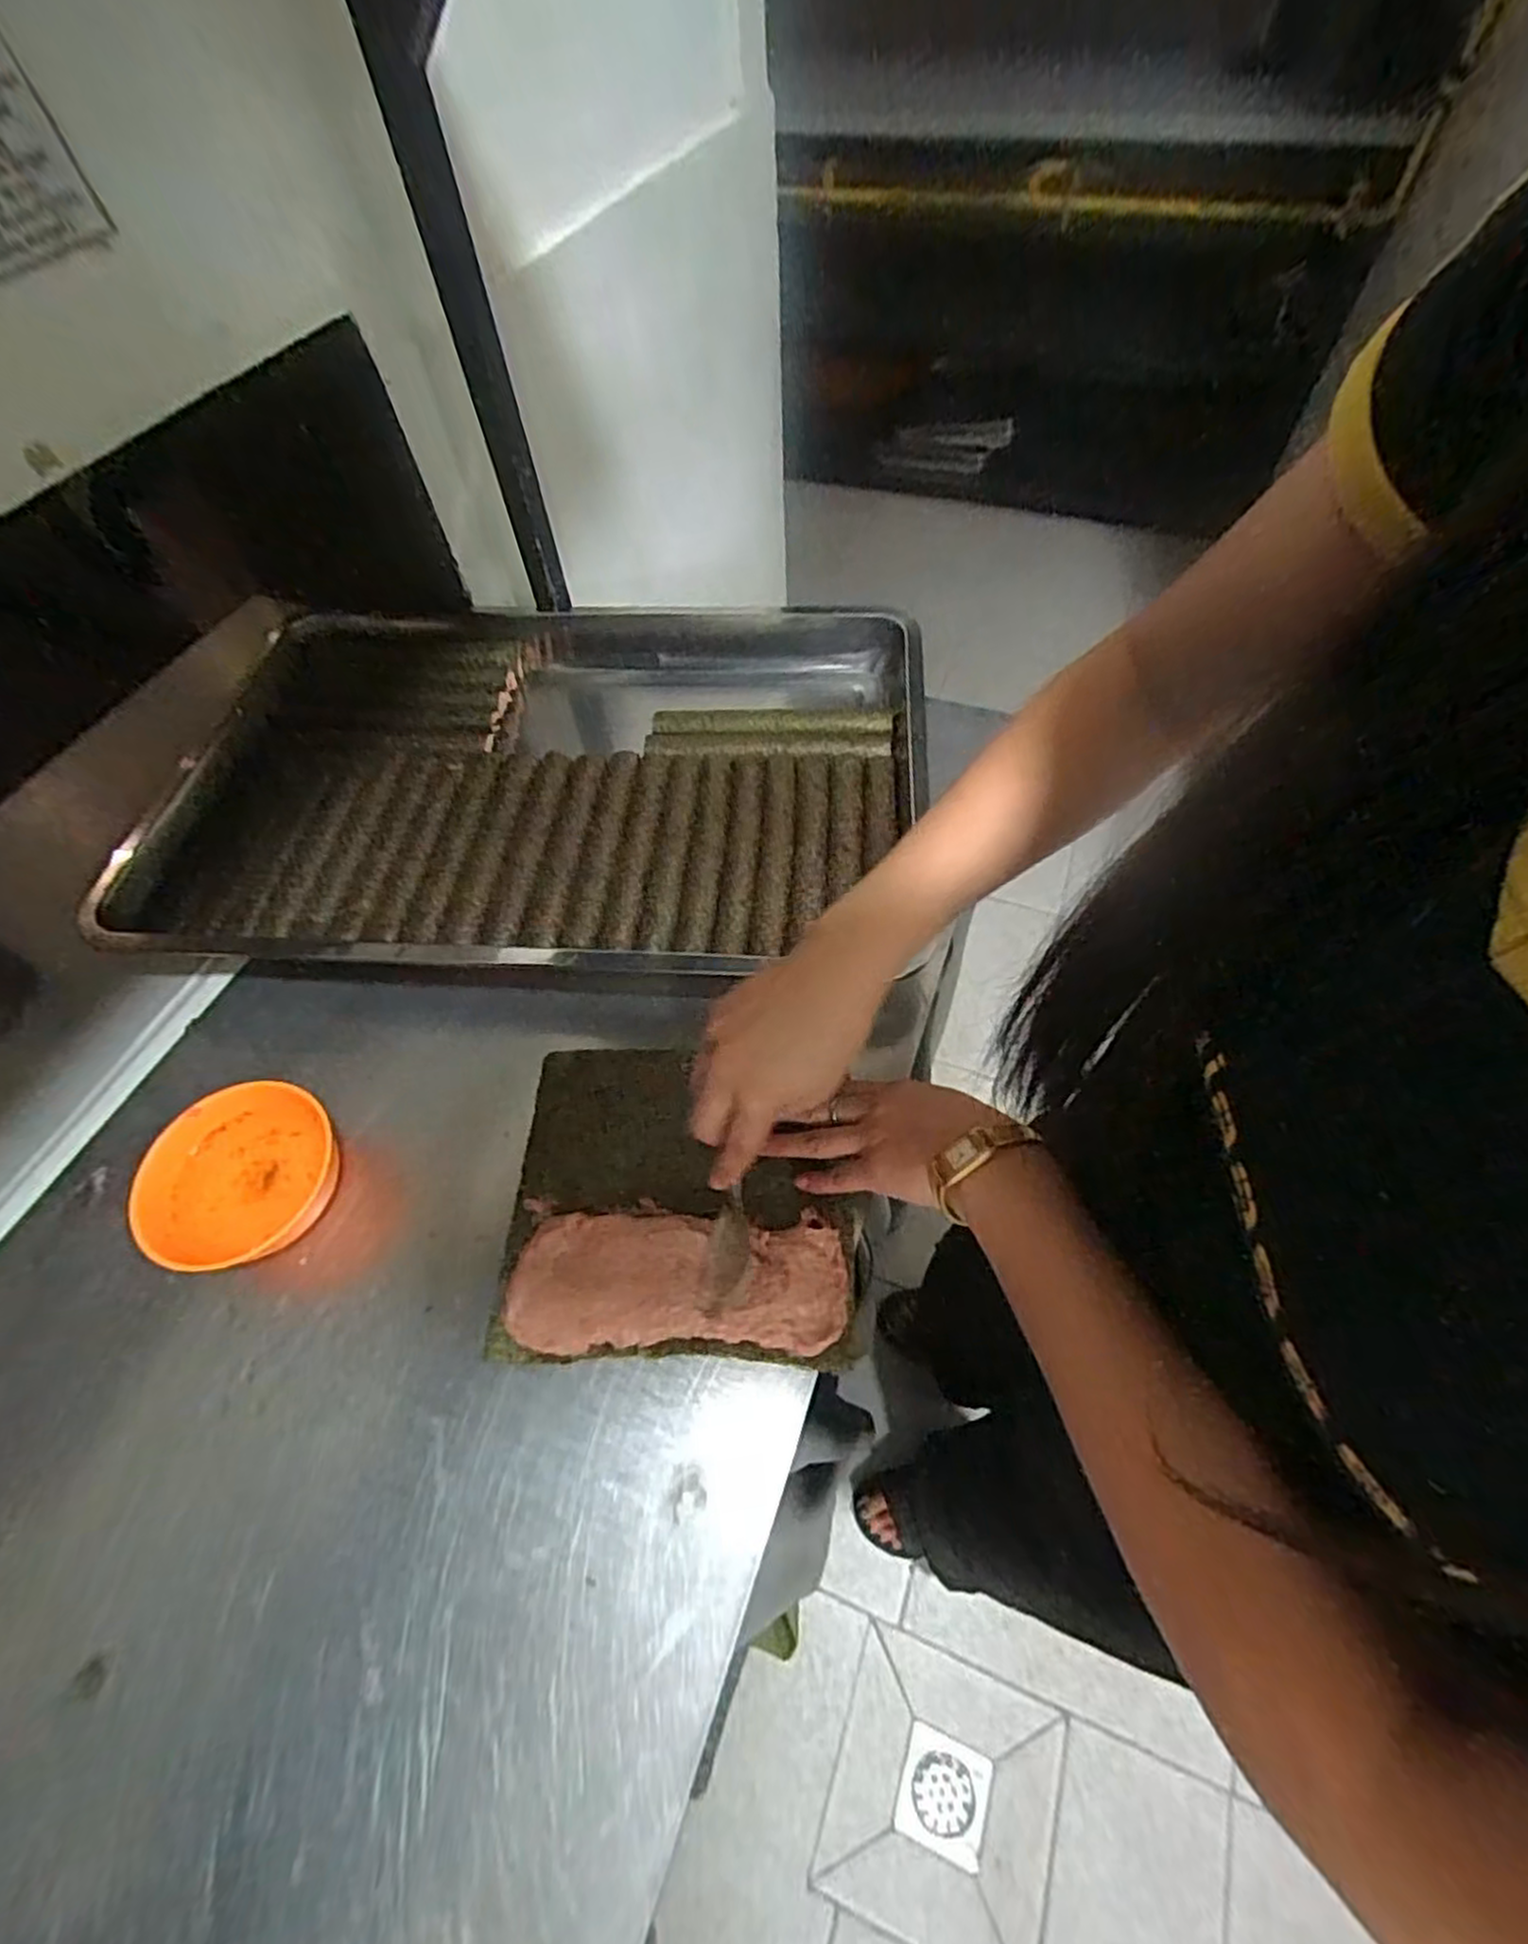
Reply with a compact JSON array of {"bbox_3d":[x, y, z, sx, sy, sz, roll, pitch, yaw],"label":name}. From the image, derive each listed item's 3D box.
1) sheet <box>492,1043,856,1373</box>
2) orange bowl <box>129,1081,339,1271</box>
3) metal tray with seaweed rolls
[{"bbox_3d":[-0.051,0.128,0.442,0.191,0.013,0.177,0,57,3],"label":"sheet"},{"bbox_3d":[-0.303,0.122,0.442,0.100,0.047,0.109,-1,57,2],"label":"orange bowl"},{"bbox_3d":[-0.181,-0.160,0.618,0.607,0.056,0.405,1,57,4],"label":"metal tray with seaweed rolls"}]

